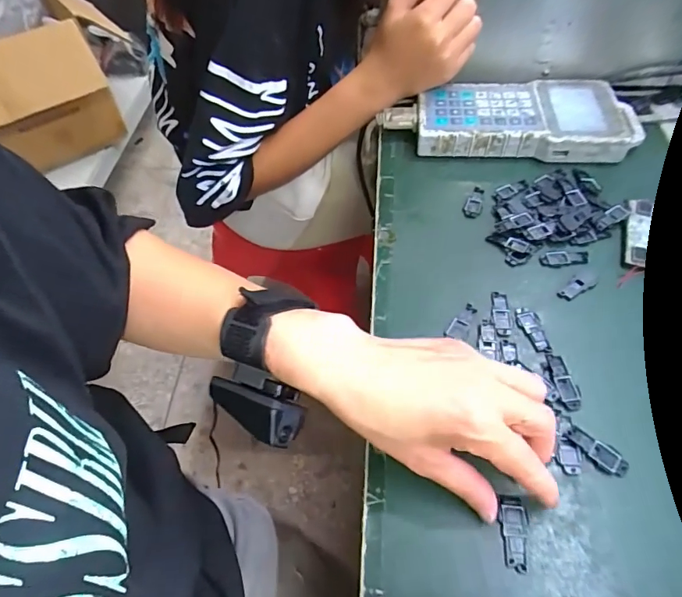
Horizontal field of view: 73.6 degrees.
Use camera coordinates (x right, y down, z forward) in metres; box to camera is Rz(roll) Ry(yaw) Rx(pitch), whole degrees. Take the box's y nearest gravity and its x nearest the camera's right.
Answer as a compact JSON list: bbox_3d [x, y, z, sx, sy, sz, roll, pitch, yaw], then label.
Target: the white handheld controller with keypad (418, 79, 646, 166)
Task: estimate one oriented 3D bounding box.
[{"bbox_3d":[0.197,-0.188,0.482,0.231,0.034,0.101,2,54,5],"label":"white handheld controller with keypad"}]

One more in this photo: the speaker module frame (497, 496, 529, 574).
[{"bbox_3d":[0.104,0.140,0.273,0.017,0.005,0.039,4,54,7],"label":"speaker module frame"}]

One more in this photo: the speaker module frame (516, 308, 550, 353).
[{"bbox_3d":[0.148,0.024,0.350,0.016,0.004,0.040,-7,54,-2],"label":"speaker module frame"}]

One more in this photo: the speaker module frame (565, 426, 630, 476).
[{"bbox_3d":[0.166,0.100,0.296,0.039,0.005,0.016,30,61,23],"label":"speaker module frame"}]

